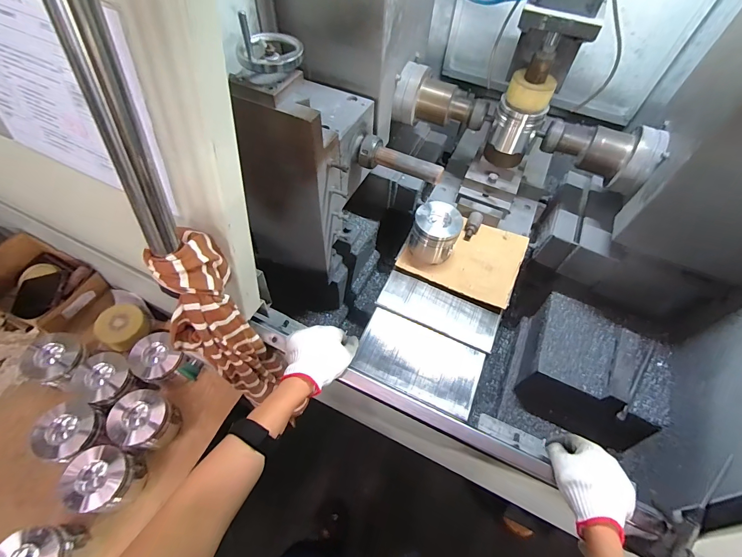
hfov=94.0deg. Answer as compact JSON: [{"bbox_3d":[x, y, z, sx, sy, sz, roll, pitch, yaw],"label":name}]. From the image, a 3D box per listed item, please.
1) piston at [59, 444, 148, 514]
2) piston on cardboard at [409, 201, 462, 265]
[{"bbox_3d":[-0.446,0.338,0.584,0.082,0.098,0.090,1,58,-2],"label":"piston"},{"bbox_3d":[0.130,-0.092,0.706,0.090,0.093,0.085,1,58,-2],"label":"piston on cardboard"}]

